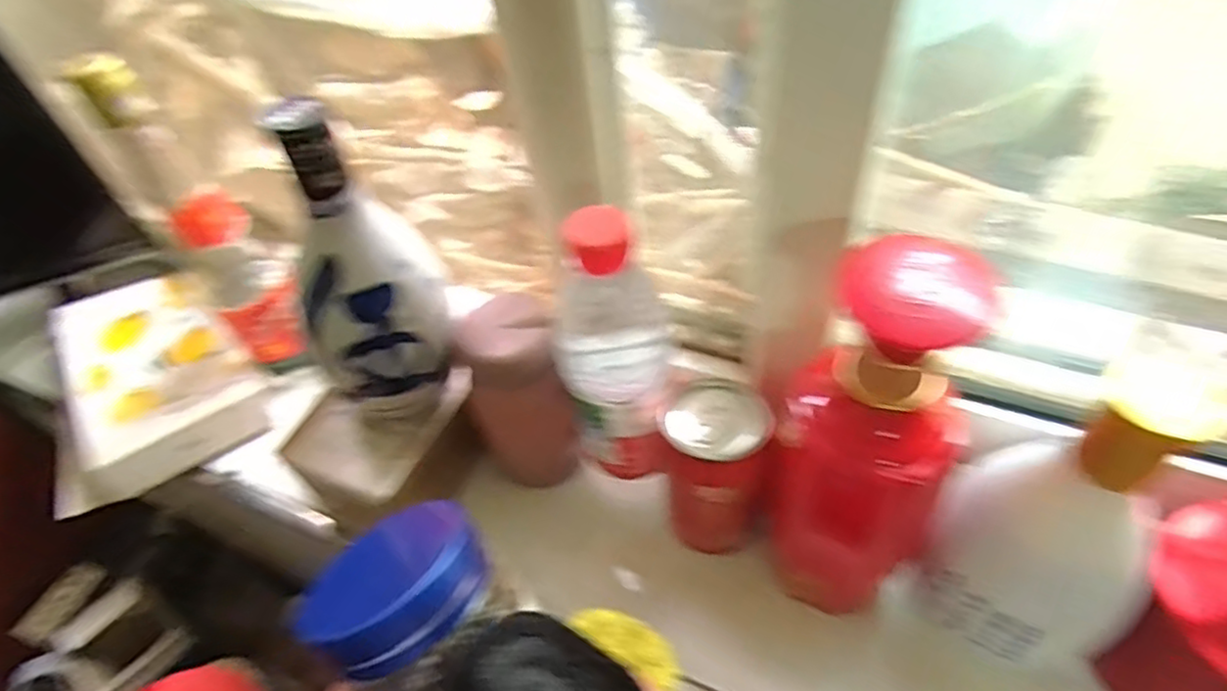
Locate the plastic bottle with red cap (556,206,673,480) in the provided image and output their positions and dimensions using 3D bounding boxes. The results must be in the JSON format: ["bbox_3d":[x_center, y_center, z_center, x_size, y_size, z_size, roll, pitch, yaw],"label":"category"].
[{"bbox_3d":[0.001,0.009,0.368,0.061,0.175,0.054,4,50,10],"label":"plastic bottle with red cap"}]

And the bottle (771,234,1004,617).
[{"bbox_3d":[0.115,0.053,0.313,0.080,0.223,0.059,32,60,29],"label":"bottle"}]

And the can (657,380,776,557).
[{"bbox_3d":[0.060,0.075,0.398,0.057,0.101,0.062,-3,50,4],"label":"can"}]

